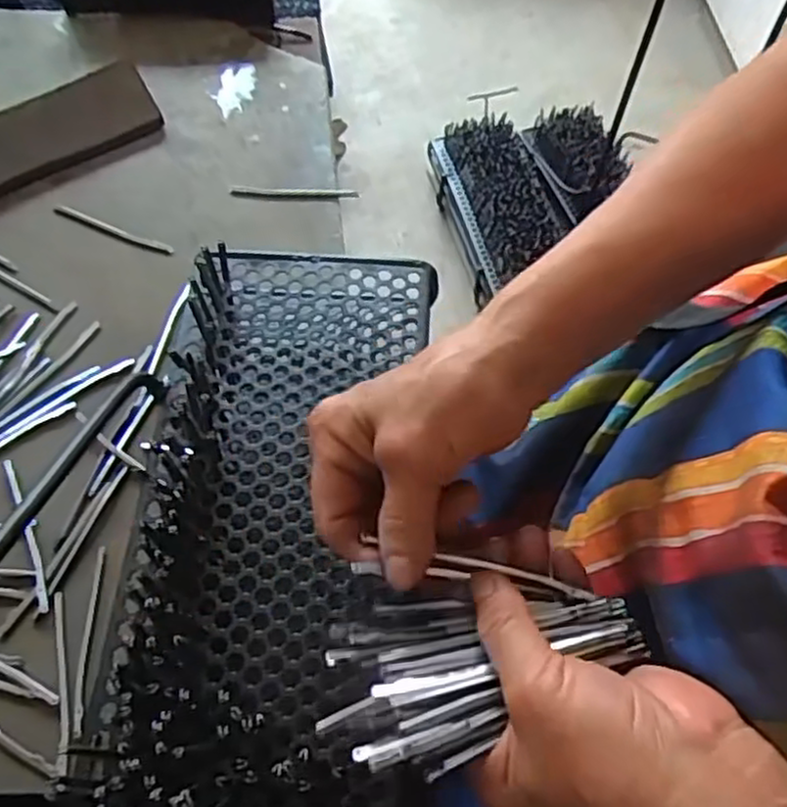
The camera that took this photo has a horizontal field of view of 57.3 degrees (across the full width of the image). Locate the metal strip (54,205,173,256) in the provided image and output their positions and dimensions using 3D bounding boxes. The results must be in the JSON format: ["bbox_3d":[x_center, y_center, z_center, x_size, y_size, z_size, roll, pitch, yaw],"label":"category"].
[{"bbox_3d":[-0.219,-0.134,0.558,0.103,0.004,0.010,22,63,8],"label":"metal strip"}]

